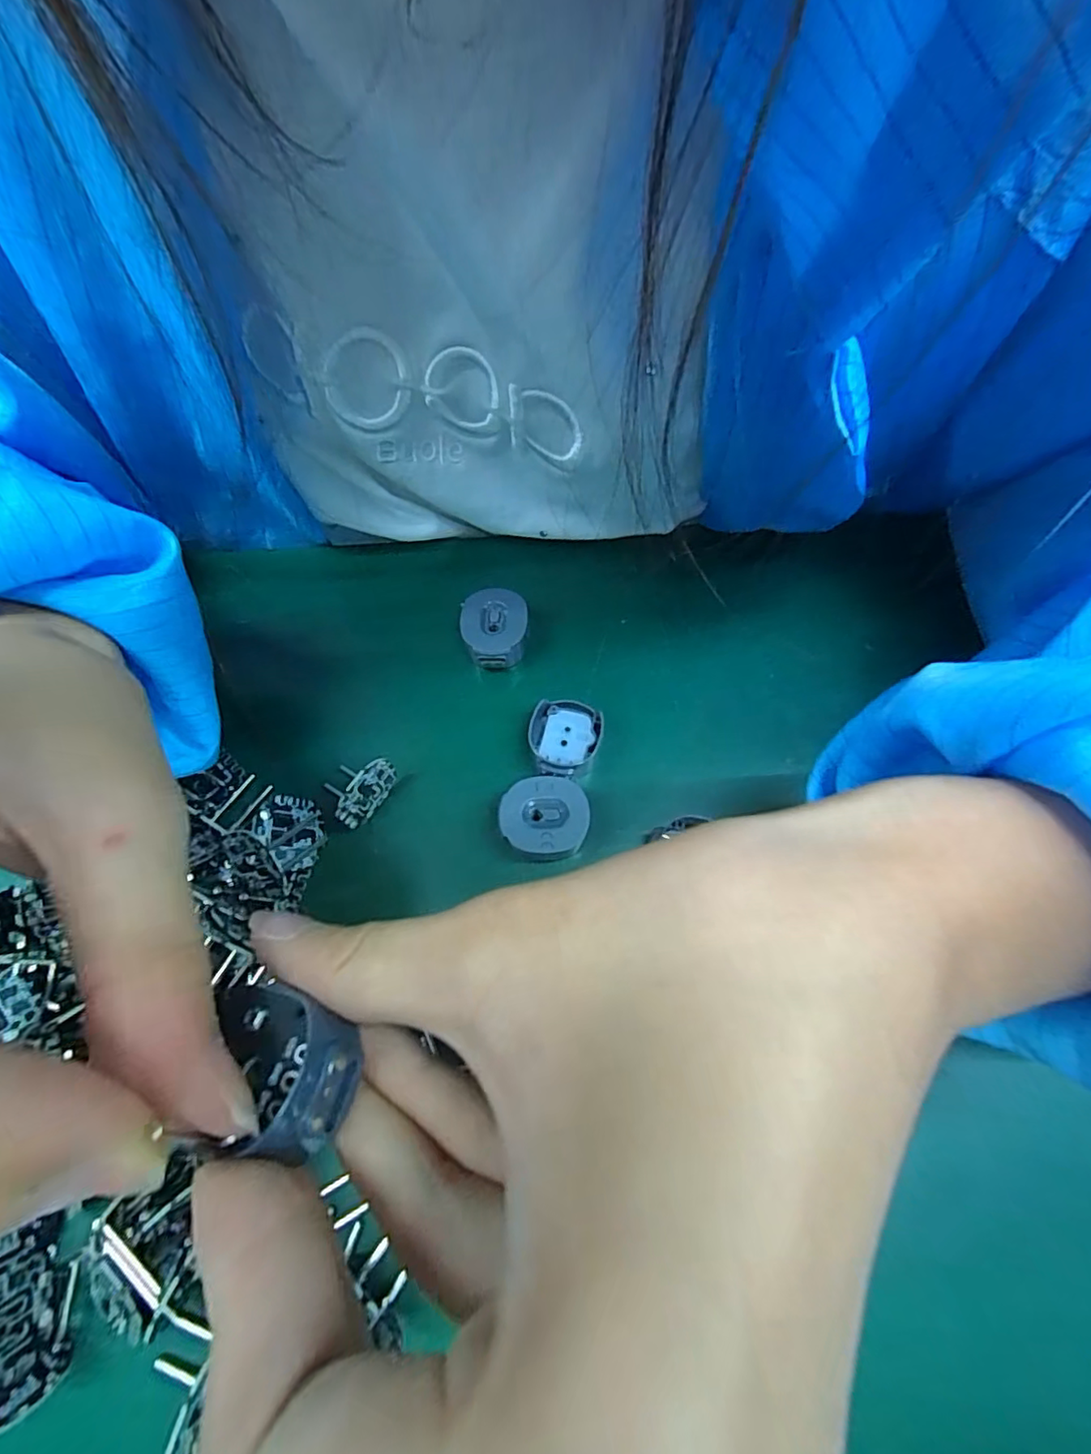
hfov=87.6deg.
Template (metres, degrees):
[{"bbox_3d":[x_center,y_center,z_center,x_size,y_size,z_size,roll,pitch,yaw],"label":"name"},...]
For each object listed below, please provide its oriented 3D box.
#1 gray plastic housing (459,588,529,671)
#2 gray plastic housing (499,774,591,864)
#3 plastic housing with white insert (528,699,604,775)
[{"bbox_3d":[-0.019,-0.036,0.215,0.024,0.015,0.028,-3,66,0],"label":"gray plastic housing"},{"bbox_3d":[0.000,0.032,0.186,0.027,0.018,0.026,-1,66,1],"label":"gray plastic housing"},{"bbox_3d":[0.007,0.005,0.201,0.025,0.010,0.027,-3,66,0],"label":"plastic housing with white insert"}]

